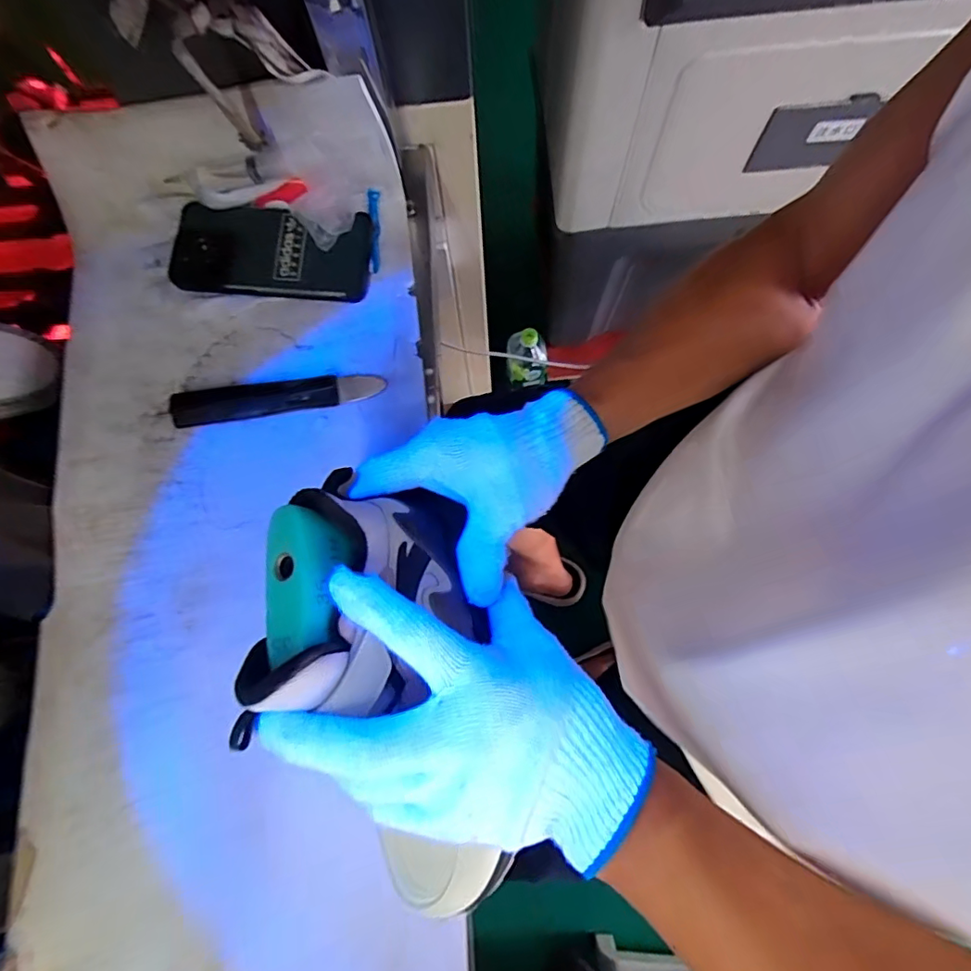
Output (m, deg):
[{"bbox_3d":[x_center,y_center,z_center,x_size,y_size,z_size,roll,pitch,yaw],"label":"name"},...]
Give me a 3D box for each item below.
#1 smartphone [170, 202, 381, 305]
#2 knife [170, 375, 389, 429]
[{"bbox_3d":[-0.182,-0.198,0.447,0.165,0.019,0.078,4,85,2],"label":"smartphone"},{"bbox_3d":[-0.166,-0.072,0.425,0.165,0.014,0.028,-9,76,-1],"label":"knife"}]

